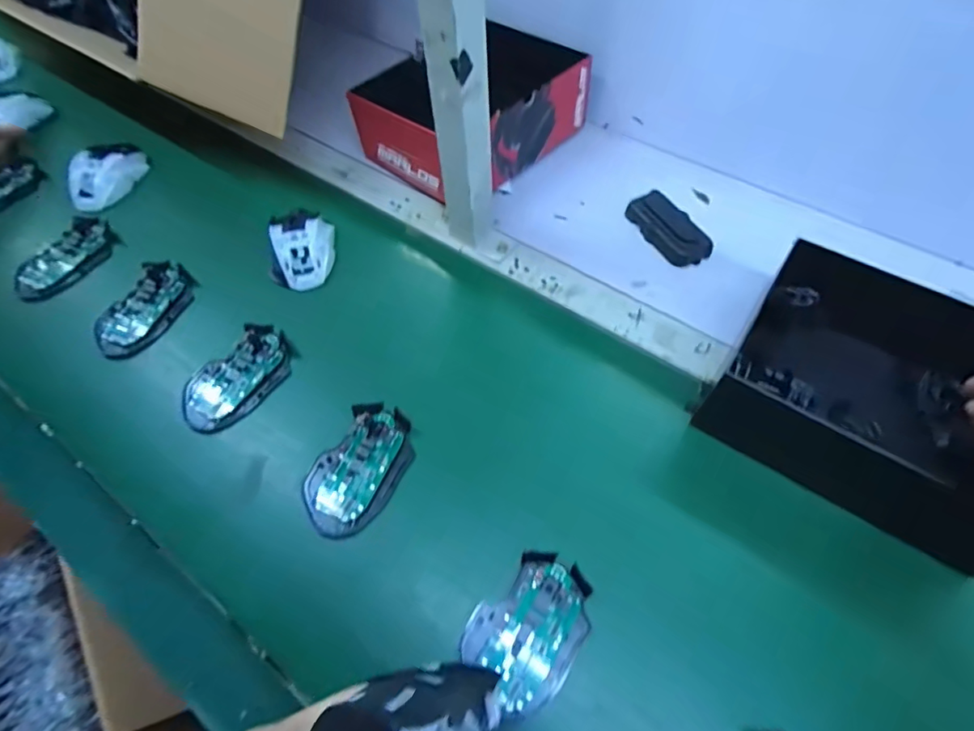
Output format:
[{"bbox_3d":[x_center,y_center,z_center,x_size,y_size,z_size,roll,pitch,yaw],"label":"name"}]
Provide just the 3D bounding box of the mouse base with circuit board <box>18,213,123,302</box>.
[{"bbox_3d":[-0.490,-0.124,0.595,0.065,0.024,0.115,38,70,23],"label":"mouse base with circuit board"}]

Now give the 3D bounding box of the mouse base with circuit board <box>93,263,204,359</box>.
[{"bbox_3d":[-0.365,-0.061,0.545,0.063,0.025,0.114,31,67,20],"label":"mouse base with circuit board"}]

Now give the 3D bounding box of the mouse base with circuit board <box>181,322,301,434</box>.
[{"bbox_3d":[-0.242,0.011,0.495,0.068,0.022,0.116,36,69,22],"label":"mouse base with circuit board"}]

